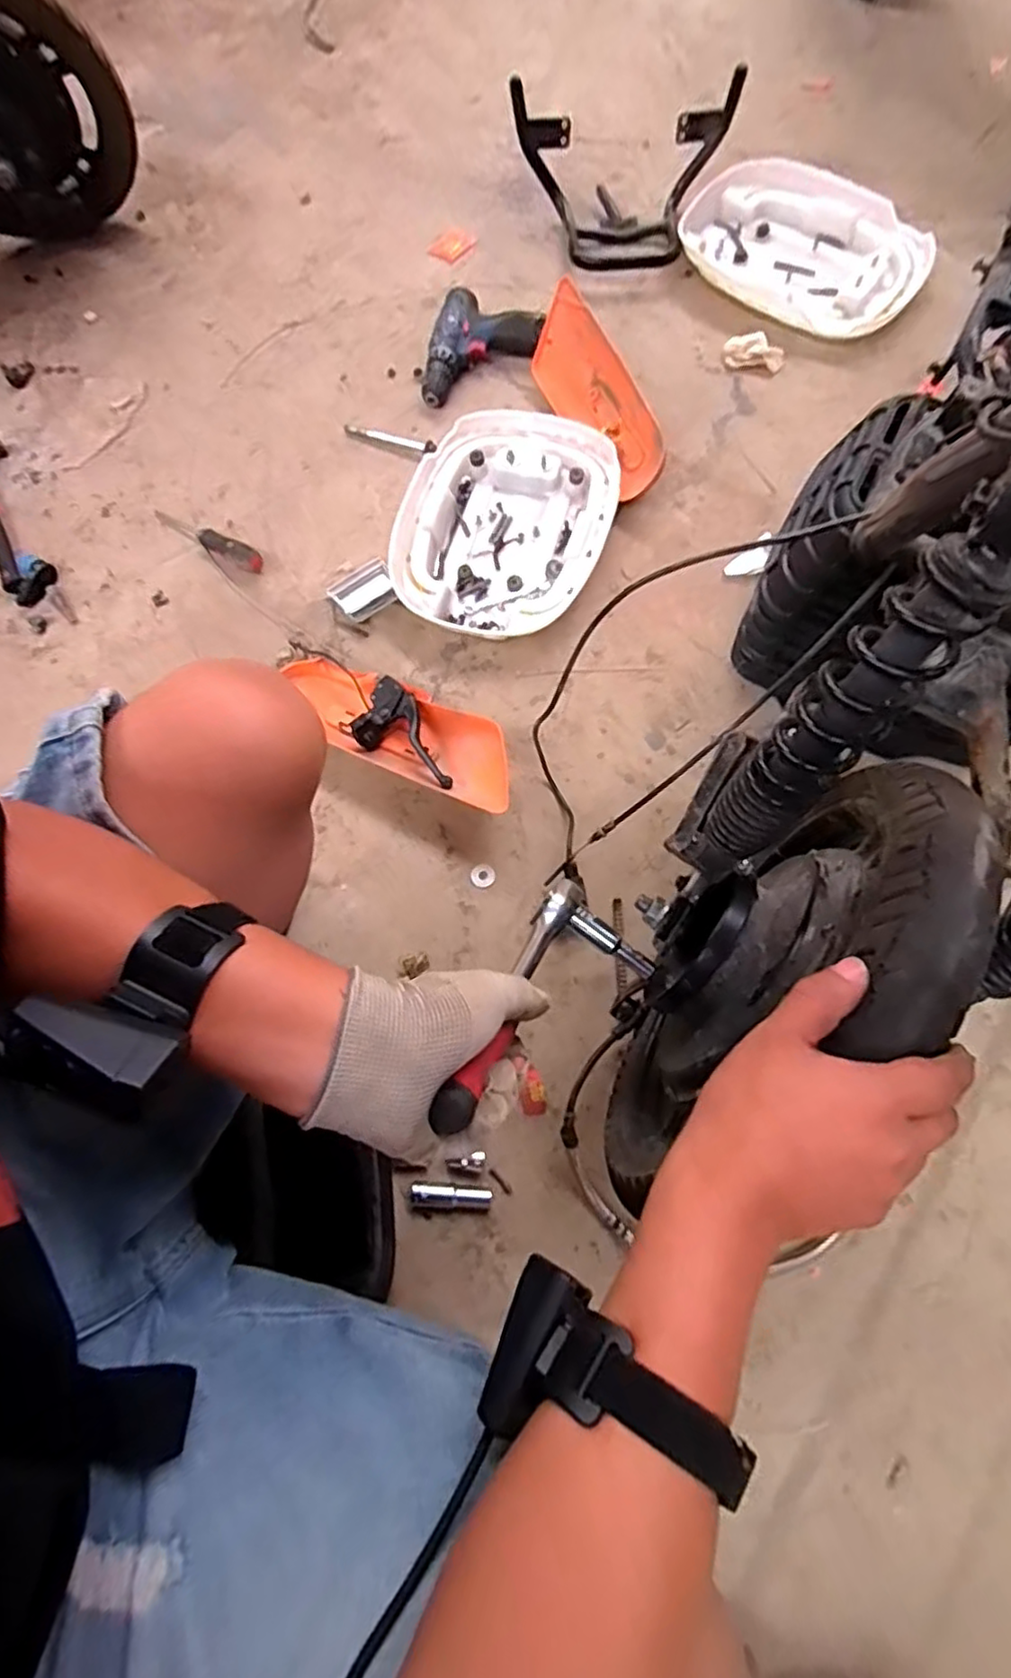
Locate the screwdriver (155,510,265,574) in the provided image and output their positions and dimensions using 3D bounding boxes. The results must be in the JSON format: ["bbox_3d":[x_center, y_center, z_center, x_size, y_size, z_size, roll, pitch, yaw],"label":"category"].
[{"bbox_3d":[-0.409,-0.413,0.913,0.177,0.023,0.030,29,76,11],"label":"screwdriver"}]

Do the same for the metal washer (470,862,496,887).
[{"bbox_3d":[-0.027,0.042,0.773,0.028,0.004,0.029,-1,71,1],"label":"metal washer"}]

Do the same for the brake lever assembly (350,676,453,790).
[{"bbox_3d":[-0.132,-0.114,0.803,0.082,0.055,0.162,-24,73,-5],"label":"brake lever assembly"}]

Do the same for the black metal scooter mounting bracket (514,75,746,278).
[{"bbox_3d":[0.172,-1.025,1.034,0.331,0.151,0.219,8,73,5],"label":"black metal scooter mounting bracket"}]

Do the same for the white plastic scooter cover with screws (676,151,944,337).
[{"bbox_3d":[0.465,-0.925,1.044,0.375,0.059,0.297,31,74,12],"label":"white plastic scooter cover with screws"}]

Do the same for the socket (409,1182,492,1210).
[{"bbox_3d":[-0.055,0.359,0.667,0.083,0.013,0.023,1,73,3],"label":"socket"}]

